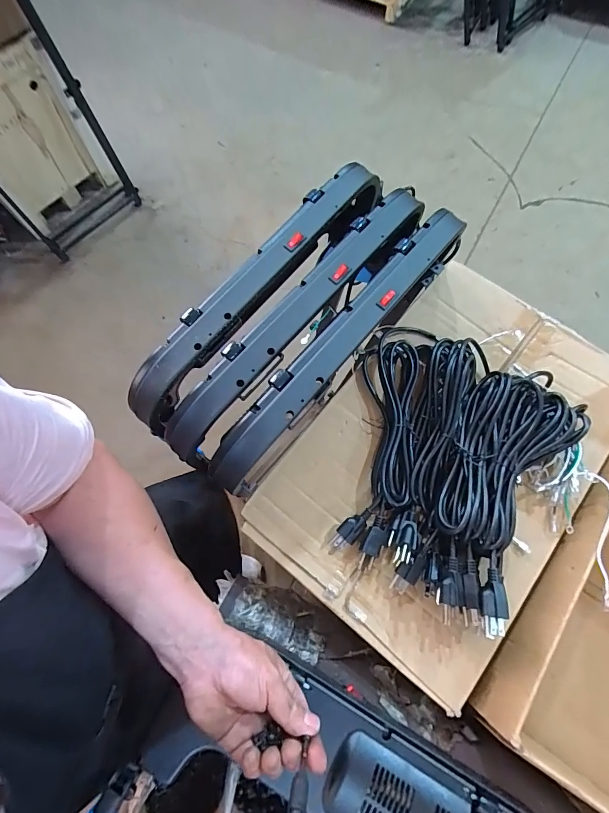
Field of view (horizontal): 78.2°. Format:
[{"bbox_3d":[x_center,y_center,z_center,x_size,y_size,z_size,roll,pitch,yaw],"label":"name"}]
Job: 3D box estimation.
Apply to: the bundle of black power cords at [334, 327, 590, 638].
[{"bbox_3d":[0.181,0.067,0.497,0.294,0.067,0.338,28,73,10],"label":"bundle of black power cords"}]

